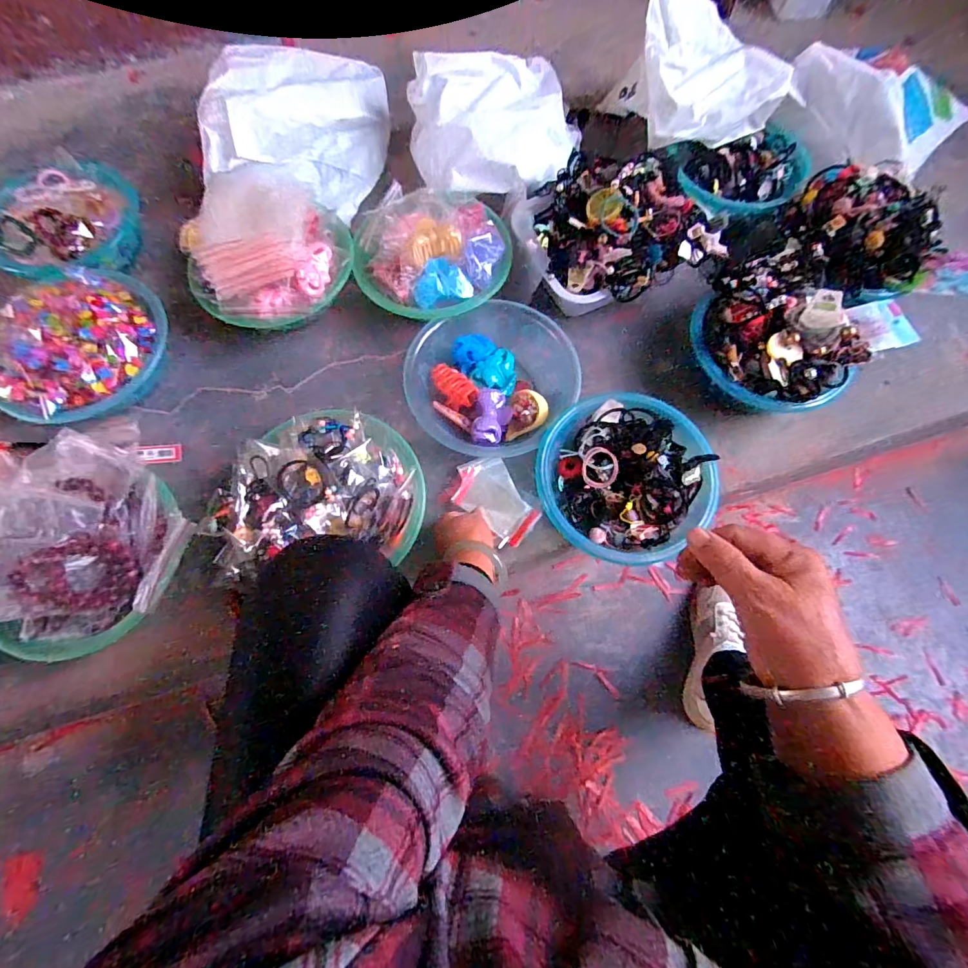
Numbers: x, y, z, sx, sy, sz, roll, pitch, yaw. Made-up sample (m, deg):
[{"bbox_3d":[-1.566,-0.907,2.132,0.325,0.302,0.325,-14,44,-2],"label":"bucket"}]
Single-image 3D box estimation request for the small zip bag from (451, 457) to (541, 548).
[{"bbox_3d":[0.014,0.023,0.619,0.084,0.015,0.128,-34,75,-10],"label":"small zip bag"}]

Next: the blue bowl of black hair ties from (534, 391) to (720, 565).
[{"bbox_3d":[0.181,-0.009,0.586,0.219,0.066,0.207,0,72,0],"label":"blue bowl of black hair ties"}]

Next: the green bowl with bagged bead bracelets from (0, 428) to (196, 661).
[{"bbox_3d":[-0.486,0.071,0.508,0.244,0.112,0.236,0,72,0],"label":"green bowl with bagged bead bracelets"}]

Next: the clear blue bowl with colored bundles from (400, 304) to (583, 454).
[{"bbox_3d":[0.011,-0.146,0.649,0.237,0.064,0.217,-22,73,-7],"label":"clear blue bowl with colored bundles"}]

